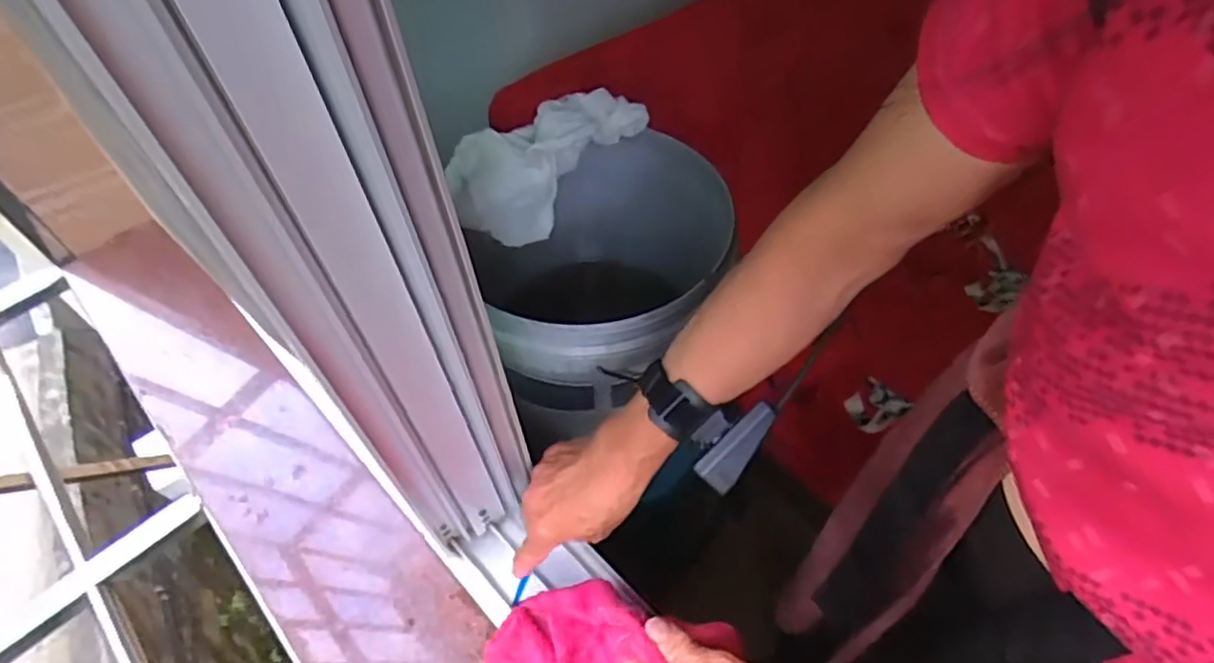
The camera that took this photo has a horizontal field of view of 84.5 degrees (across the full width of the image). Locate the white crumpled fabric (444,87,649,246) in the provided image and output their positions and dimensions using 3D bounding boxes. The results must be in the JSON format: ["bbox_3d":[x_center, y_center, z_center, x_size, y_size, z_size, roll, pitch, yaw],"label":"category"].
[{"bbox_3d":[-0.058,-0.173,0.715,0.226,0.114,0.061,-20,54,-12],"label":"white crumpled fabric"}]

